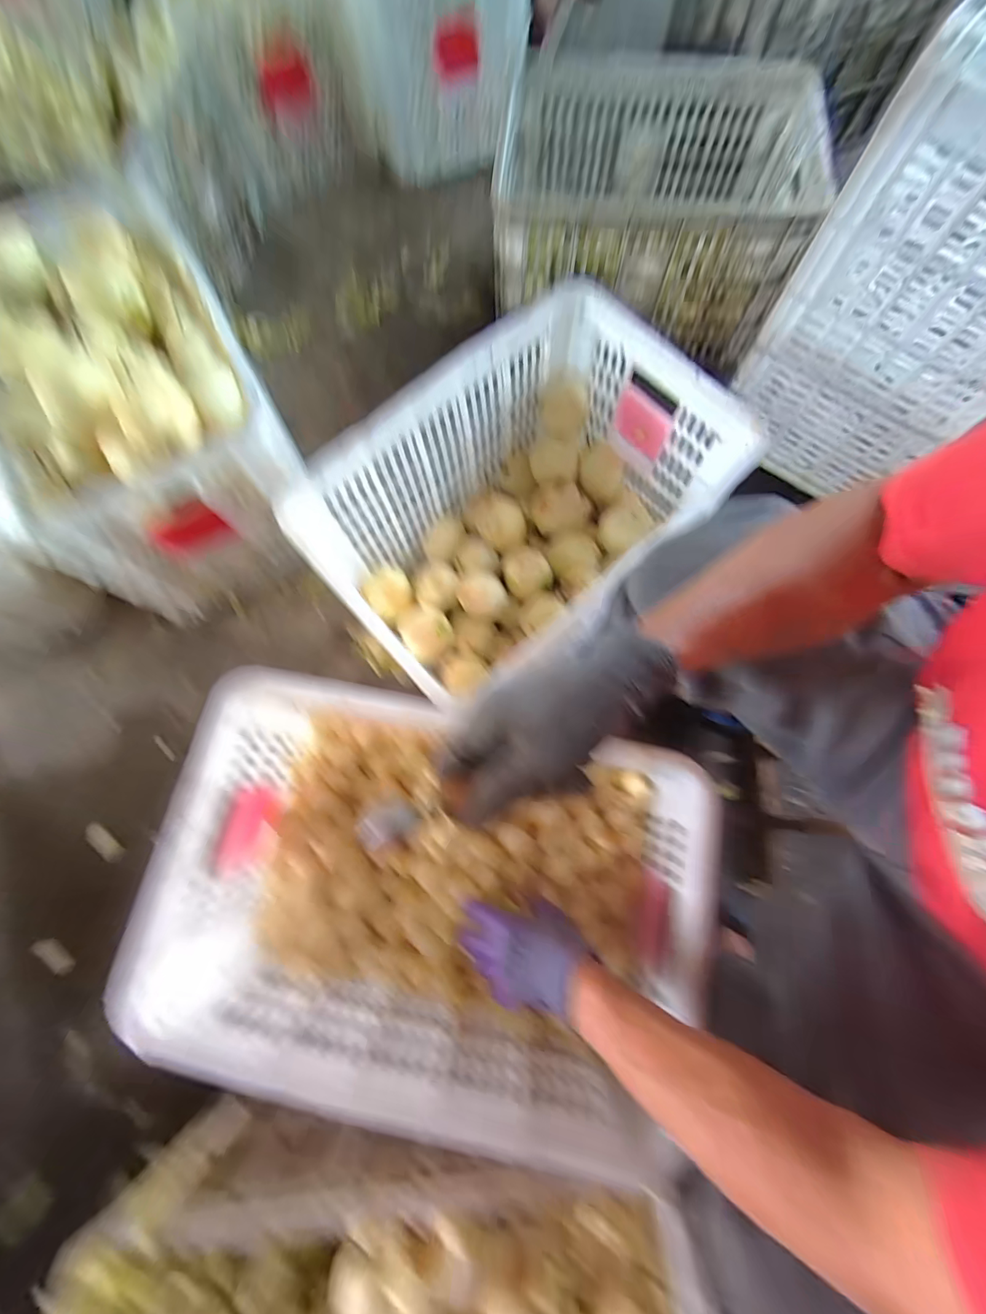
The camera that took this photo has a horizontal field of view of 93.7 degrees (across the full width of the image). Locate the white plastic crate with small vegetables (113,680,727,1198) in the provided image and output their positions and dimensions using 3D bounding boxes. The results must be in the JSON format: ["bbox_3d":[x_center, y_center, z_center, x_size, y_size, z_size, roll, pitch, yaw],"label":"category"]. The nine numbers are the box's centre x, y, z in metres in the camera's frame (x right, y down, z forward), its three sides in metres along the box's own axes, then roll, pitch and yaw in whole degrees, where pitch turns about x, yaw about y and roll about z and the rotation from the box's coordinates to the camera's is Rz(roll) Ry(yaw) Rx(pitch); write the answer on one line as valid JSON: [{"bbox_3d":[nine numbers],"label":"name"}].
[{"bbox_3d":[-0.064,0.252,0.515,0.518,0.180,0.355,11,76,4],"label":"white plastic crate with small vegetables"}]

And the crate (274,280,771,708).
[{"bbox_3d":[0.040,-0.196,0.678,0.511,0.262,0.359,-42,79,-10],"label":"crate"}]

